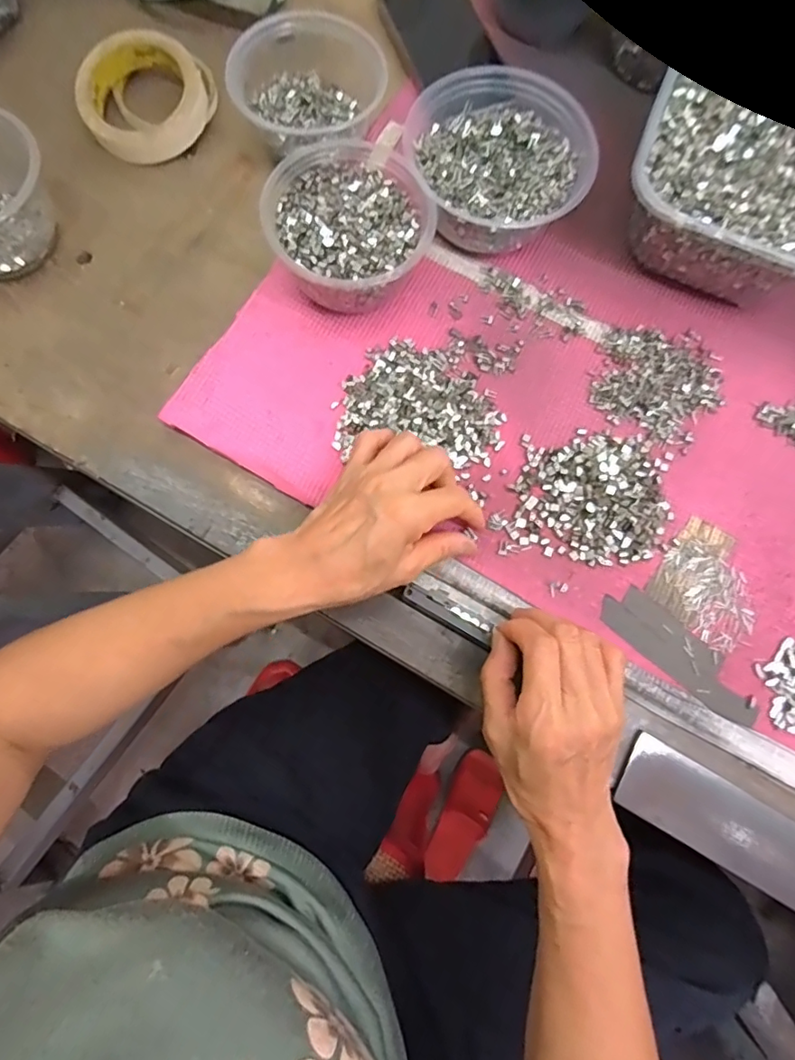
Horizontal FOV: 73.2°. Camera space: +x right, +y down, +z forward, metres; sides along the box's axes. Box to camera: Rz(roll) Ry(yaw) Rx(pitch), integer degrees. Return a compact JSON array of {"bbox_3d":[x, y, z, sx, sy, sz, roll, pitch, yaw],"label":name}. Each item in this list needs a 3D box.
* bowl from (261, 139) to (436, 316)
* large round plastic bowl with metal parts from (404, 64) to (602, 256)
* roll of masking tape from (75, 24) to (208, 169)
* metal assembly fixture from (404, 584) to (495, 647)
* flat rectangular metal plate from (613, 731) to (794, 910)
[{"bbox_3d":[-0.035,-0.217,0.391,0.108,0.062,0.115,0,77,-2],"label":"bowl"},{"bbox_3d":[0.077,-0.276,0.412,0.134,0.058,0.132,0,77,-2],"label":"large round plastic bowl with metal parts"},{"bbox_3d":[-0.208,-0.350,0.435,0.094,0.039,0.093,0,77,-2],"label":"roll of masking tape"},{"bbox_3d":[0.034,0.052,0.348,0.061,0.005,0.016,29,78,5],"label":"metal assembly fixture"},{"bbox_3d":[0.261,0.220,0.347,0.247,0.009,0.049,30,78,5],"label":"flat rectangular metal plate"}]

